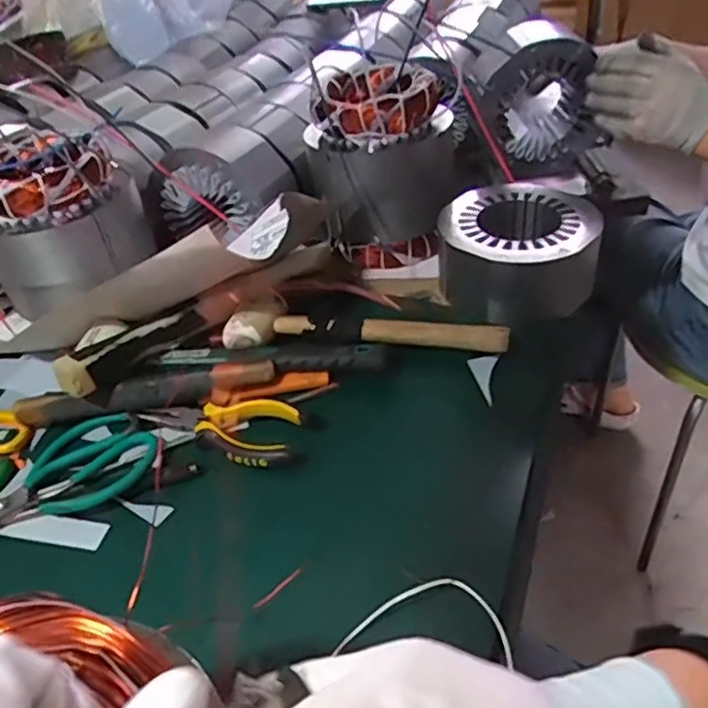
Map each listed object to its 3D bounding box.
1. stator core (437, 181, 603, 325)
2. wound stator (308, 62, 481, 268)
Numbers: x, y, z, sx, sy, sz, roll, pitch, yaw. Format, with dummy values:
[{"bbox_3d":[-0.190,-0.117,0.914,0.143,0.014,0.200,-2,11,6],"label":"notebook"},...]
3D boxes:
[{"bbox_3d":[0.169,-0.104,0.675,0.156,0.085,0.156,12,44,21],"label":"stator core"},{"bbox_3d":[0.036,-0.212,0.731,0.157,0.178,0.146,-9,40,-2],"label":"wound stator"}]

